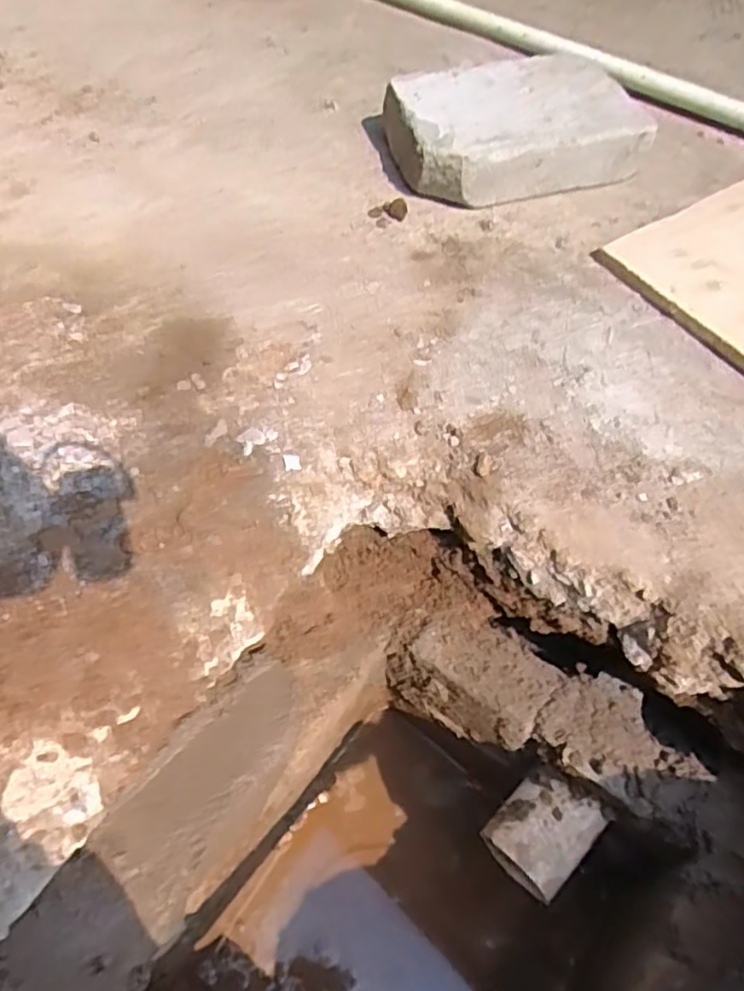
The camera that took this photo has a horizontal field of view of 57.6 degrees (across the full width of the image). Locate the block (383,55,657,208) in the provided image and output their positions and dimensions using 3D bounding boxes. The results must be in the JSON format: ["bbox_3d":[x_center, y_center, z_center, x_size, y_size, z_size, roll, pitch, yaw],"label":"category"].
[{"bbox_3d":[0.187,-0.484,0.903,0.314,0.092,0.194,-14,58,-12],"label":"block"}]

